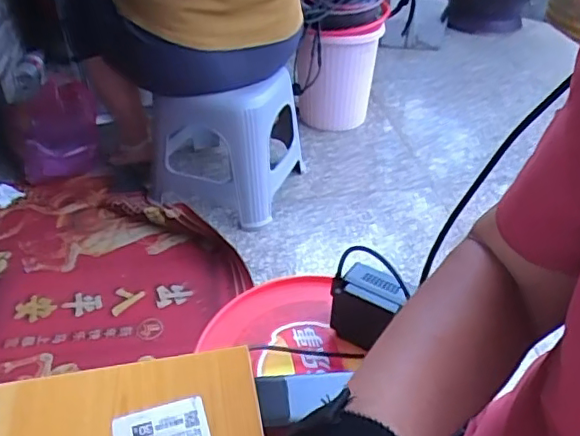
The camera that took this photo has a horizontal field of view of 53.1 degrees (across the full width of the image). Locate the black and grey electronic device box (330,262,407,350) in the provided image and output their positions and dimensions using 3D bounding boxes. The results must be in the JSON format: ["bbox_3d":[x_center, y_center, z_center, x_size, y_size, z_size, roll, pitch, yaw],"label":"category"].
[{"bbox_3d":[0.084,0.102,0.624,0.082,0.081,0.052,19,43,22],"label":"black and grey electronic device box"}]

